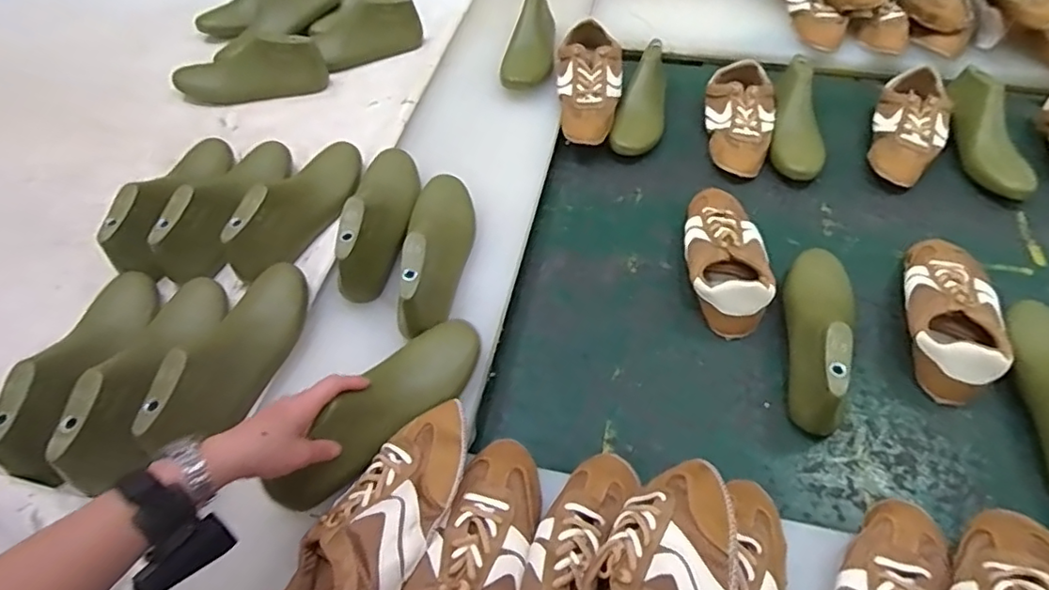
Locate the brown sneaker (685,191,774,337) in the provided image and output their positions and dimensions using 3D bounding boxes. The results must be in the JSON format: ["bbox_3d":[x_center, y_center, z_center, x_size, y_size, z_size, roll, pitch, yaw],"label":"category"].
[{"bbox_3d":[0.265,-0.061,0.764,0.102,0.066,0.241,5,53,6],"label":"brown sneaker"}]

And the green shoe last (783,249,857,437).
[{"bbox_3d":[0.346,0.035,0.669,0.077,0.089,0.248,12,54,12],"label":"green shoe last"}]

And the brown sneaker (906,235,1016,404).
[{"bbox_3d":[0.511,0.014,0.694,0.104,0.064,0.234,18,56,16],"label":"brown sneaker"}]

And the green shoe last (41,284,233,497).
[{"bbox_3d":[-0.384,0.071,0.595,0.072,0.079,0.246,-2,53,2],"label":"green shoe last"}]

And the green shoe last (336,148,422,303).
[{"bbox_3d":[-0.179,-0.110,0.745,0.076,0.093,0.262,-5,53,0],"label":"green shoe last"}]

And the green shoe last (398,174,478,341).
[{"bbox_3d":[-0.104,-0.073,0.698,0.072,0.091,0.256,-1,53,3],"label":"green shoe last"}]

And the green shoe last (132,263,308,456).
[{"bbox_3d":[-0.308,0.054,0.608,0.070,0.080,0.244,6,54,8],"label":"green shoe last"}]

